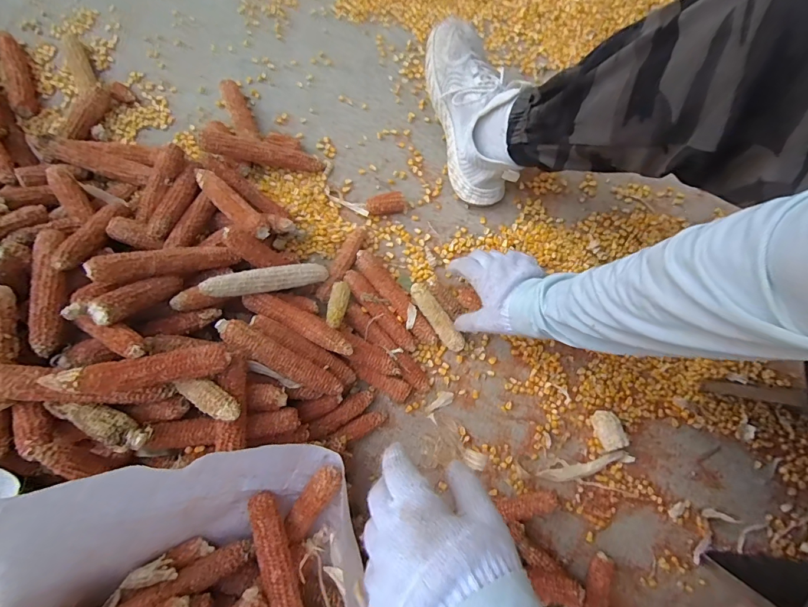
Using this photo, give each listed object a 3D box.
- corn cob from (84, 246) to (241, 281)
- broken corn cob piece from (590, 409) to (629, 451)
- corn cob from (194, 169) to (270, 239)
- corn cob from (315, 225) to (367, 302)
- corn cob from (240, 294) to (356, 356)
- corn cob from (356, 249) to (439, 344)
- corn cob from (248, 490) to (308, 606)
[{"bbox_3d":[-0.289,-0.052,0.495,0.164,0.023,0.031,-16,73,-46],"label":"corn cob"},{"bbox_3d":[0.290,0.179,0.572,0.033,0.035,0.051,-13,77,-3],"label":"broken corn cob piece"},{"bbox_3d":[-0.248,-0.142,0.577,0.149,0.043,0.035,41,80,9],"label":"corn cob"},{"bbox_3d":[-0.093,-0.064,0.608,0.034,0.030,0.132,28,78,6],"label":"corn cob"},{"bbox_3d":[-0.136,0.024,0.532,0.156,0.029,0.034,26,78,6],"label":"corn cob"},{"bbox_3d":[-0.010,-0.010,0.596,0.033,0.032,0.171,-39,80,-8],"label":"corn cob"},{"bbox_3d":[-0.117,0.270,0.391,0.028,0.034,0.164,-25,63,-6],"label":"corn cob"}]

